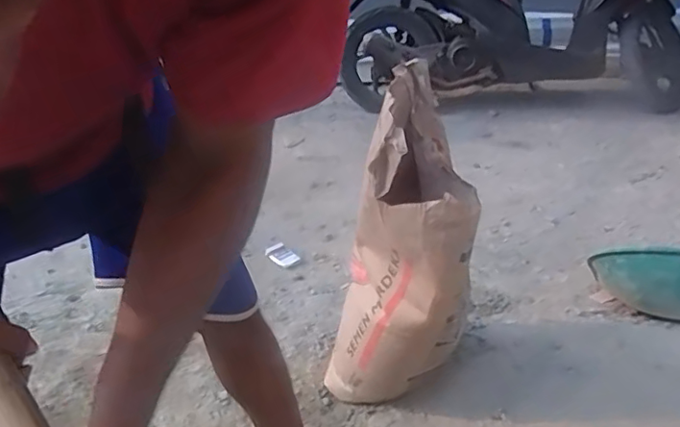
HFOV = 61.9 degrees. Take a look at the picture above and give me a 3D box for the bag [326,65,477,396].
[{"bbox_3d":[0.123,0.106,1.065,0.185,0.656,0.291,-16,33,-36],"label":"bag"}]

